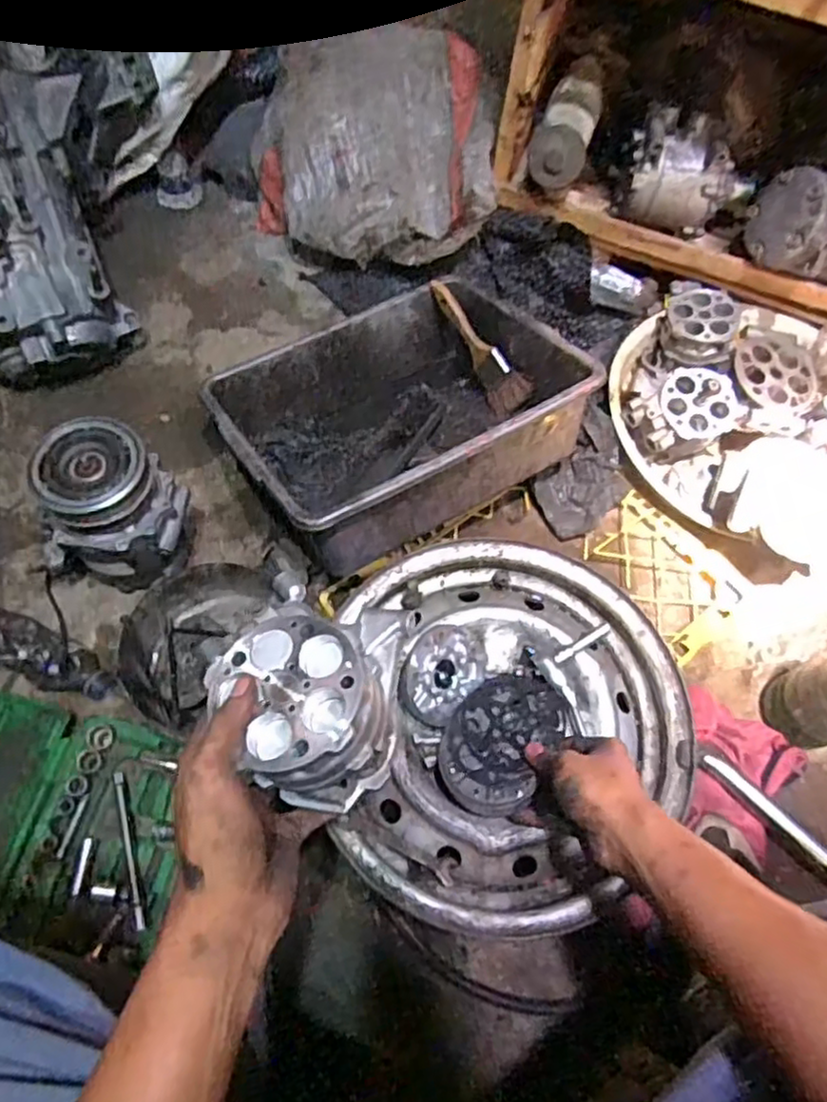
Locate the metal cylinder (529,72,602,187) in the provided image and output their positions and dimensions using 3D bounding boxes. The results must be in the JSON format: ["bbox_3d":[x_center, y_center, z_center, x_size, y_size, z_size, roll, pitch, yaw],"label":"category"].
[{"bbox_3d":[0.204,-0.561,0.919,0.073,0.069,0.154,19,64,6],"label":"metal cylinder"}]

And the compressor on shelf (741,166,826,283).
[{"bbox_3d":[0.535,-0.413,0.883,0.196,0.115,0.124,31,66,11],"label":"compressor on shelf"}]

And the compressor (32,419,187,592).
[{"bbox_3d":[-0.331,-0.037,0.759,0.153,0.188,0.119,5,64,-1],"label":"compressor"}]

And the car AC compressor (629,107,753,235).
[{"bbox_3d":[0.373,-0.509,0.935,0.170,0.111,0.092,23,65,7],"label":"car AC compressor"}]

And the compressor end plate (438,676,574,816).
[{"bbox_3d":[0.079,0.162,0.610,0.092,0.030,0.132,38,68,14],"label":"compressor end plate"}]

